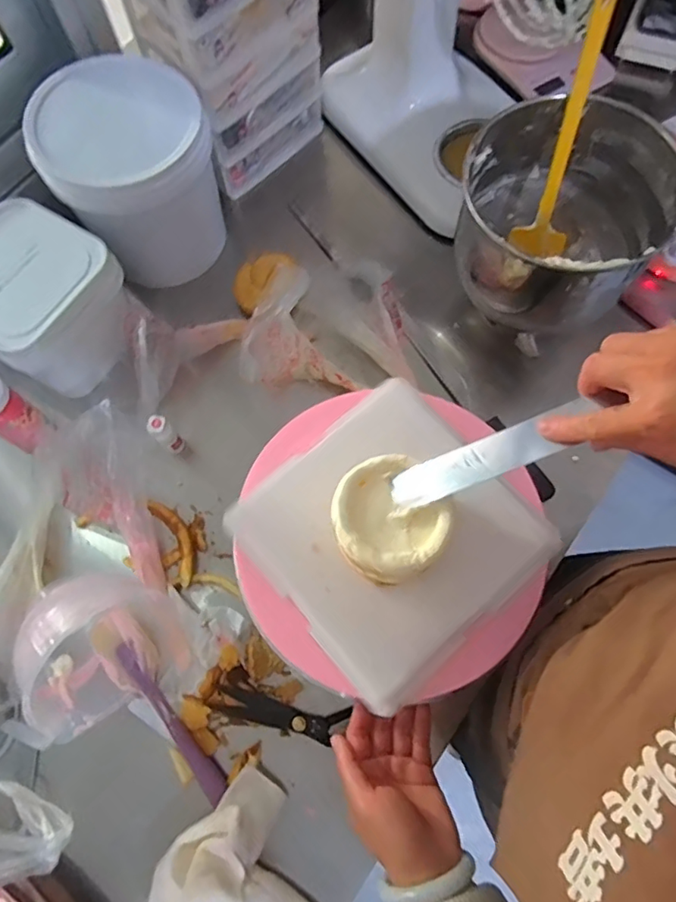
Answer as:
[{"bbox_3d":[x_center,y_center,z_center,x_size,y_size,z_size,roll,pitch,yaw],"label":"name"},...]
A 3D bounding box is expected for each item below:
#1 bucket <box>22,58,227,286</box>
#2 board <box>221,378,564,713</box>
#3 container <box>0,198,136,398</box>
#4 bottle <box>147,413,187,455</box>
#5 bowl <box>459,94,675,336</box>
[{"bbox_3d":[-0.250,-0.346,0.694,0.188,0.174,0.196,-1,71,2],"label":"bucket"},{"bbox_3d":[0.050,0.073,0.496,0.225,0.028,0.224,-39,74,-11],"label":"board"},{"bbox_3d":[-0.357,-0.178,0.670,0.169,0.132,0.171,33,75,12],"label":"container"},{"bbox_3d":[-0.205,-0.018,0.654,0.024,0.078,0.029,-42,75,-12],"label":"bottle"},{"bbox_3d":[0.240,-0.251,0.633,0.213,0.184,0.214,-1,71,2],"label":"bowl"}]

